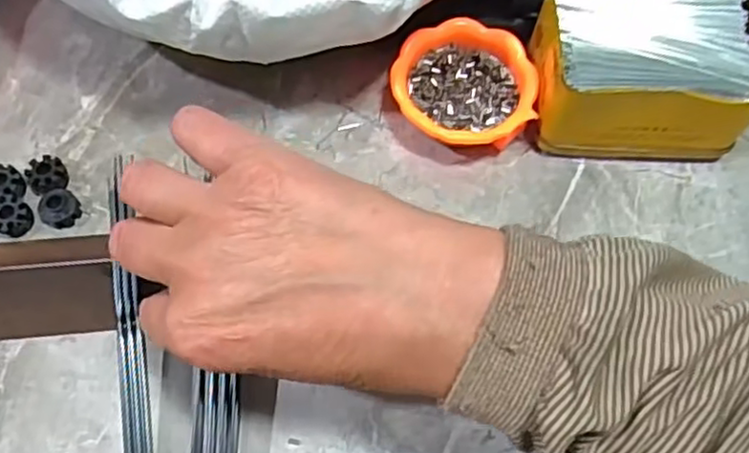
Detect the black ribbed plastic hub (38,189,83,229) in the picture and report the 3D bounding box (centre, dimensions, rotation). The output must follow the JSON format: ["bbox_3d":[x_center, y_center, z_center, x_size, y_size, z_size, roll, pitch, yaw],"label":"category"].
[{"bbox_3d":[-0.160,-0.009,0.350,0.019,0.009,0.019,1,66,-2],"label":"black ribbed plastic hub"}]

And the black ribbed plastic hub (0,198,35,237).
[{"bbox_3d":[-0.183,-0.005,0.347,0.018,0.013,0.018,1,66,-2],"label":"black ribbed plastic hub"}]

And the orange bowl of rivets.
[{"bbox_3d":[0.049,-0.074,0.381,0.076,0.027,0.074,1,66,-2],"label":"orange bowl of rivets"}]

